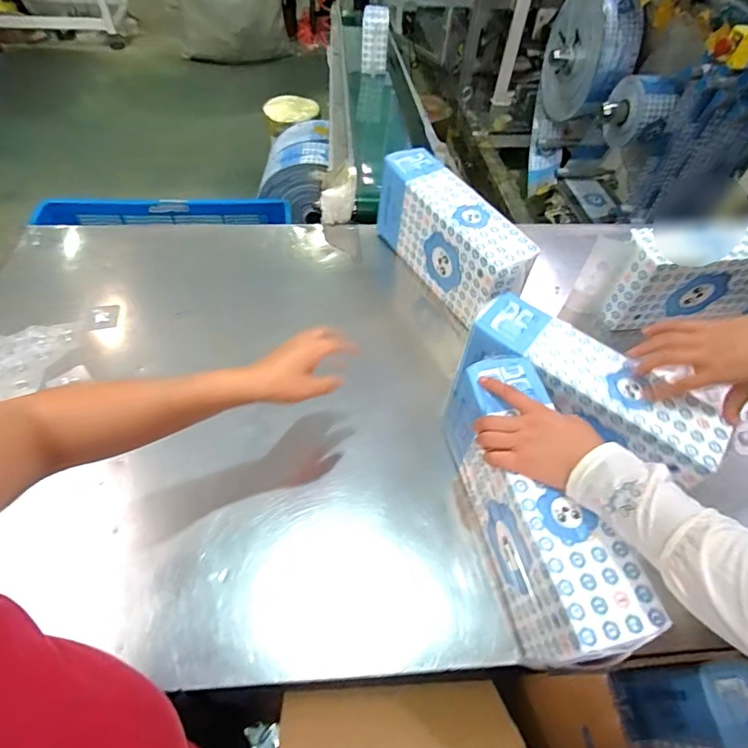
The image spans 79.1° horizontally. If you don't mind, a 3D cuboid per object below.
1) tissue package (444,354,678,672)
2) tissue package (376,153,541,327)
[{"bbox_3d":[0.184,0.150,0.538,0.091,0.151,0.321,-8,56,-9],"label":"tissue package"},{"bbox_3d":[0.134,-0.239,0.808,0.094,0.154,0.323,-25,60,-20],"label":"tissue package"}]

